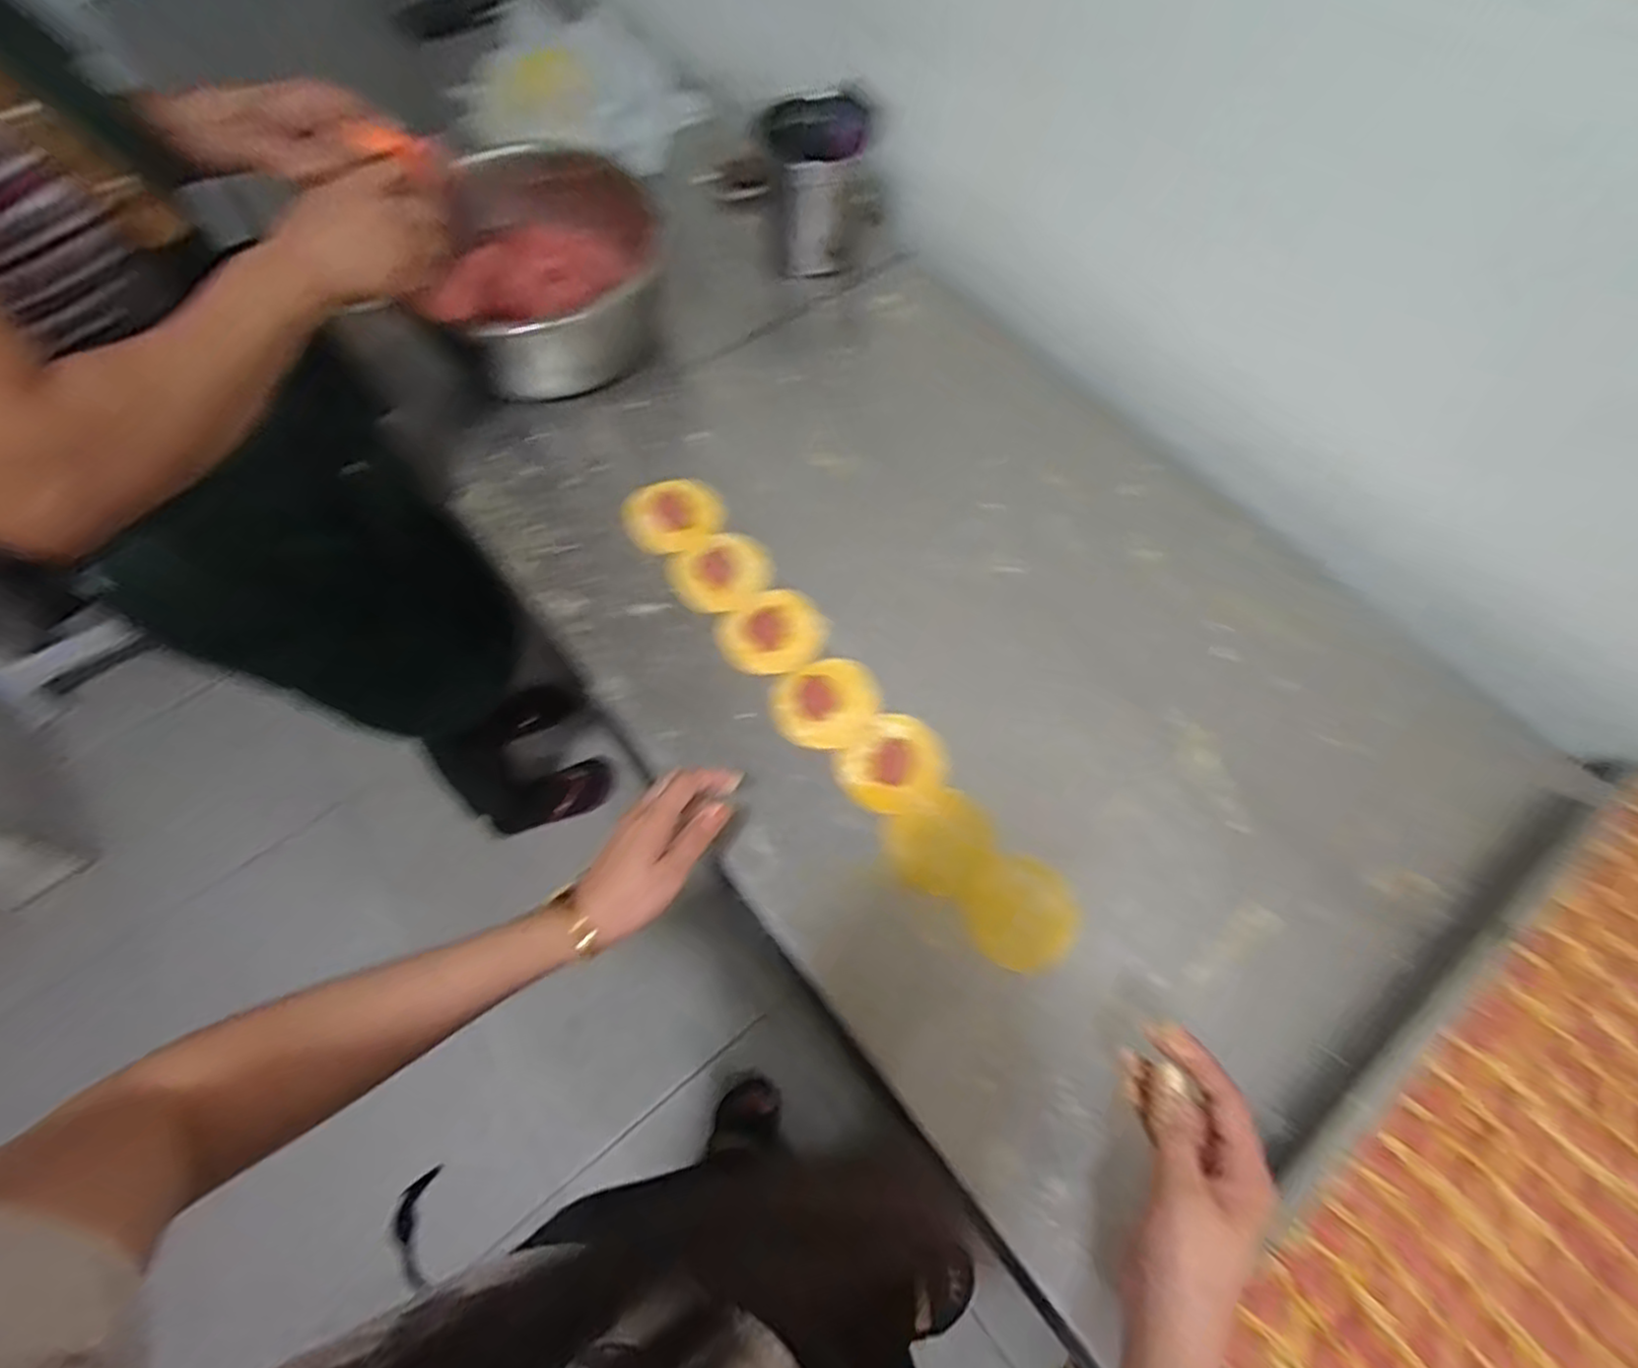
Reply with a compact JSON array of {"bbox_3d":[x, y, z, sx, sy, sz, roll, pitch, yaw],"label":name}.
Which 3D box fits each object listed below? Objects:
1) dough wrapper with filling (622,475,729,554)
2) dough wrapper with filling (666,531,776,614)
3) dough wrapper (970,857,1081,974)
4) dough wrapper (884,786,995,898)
[{"bbox_3d":[-0.140,-0.164,0.723,0.093,0.018,0.078,-28,68,-14],"label":"dough wrapper with filling"},{"bbox_3d":[-0.089,-0.103,0.682,0.094,0.008,0.074,-18,66,-10],"label":"dough wrapper with filling"},{"bbox_3d":[0.156,0.176,0.572,0.075,0.004,0.080,-4,66,10],"label":"dough wrapper"},{"bbox_3d":[0.099,0.129,0.599,0.080,0.004,0.074,-31,73,-6],"label":"dough wrapper"}]

